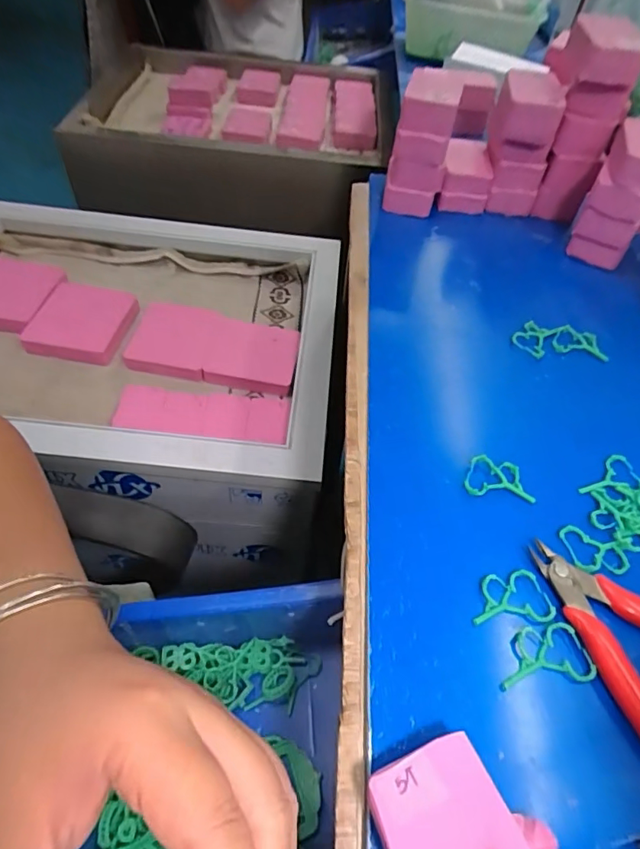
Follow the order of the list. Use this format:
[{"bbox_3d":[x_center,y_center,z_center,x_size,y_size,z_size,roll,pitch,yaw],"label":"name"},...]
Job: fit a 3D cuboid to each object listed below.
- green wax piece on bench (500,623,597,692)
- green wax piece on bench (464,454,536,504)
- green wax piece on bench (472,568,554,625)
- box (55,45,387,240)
[{"bbox_3d":[0.104,0.108,0.235,0.045,0.004,0.025,-3,52,-7],"label":"green wax piece on bench"},{"bbox_3d":[0.105,0.031,0.293,0.039,0.009,0.024,7,52,1],"label":"green wax piece on bench"},{"bbox_3d":[0.095,0.086,0.250,0.041,0.004,0.025,-3,52,-7],"label":"green wax piece on bench"},{"bbox_3d":[-0.151,-0.507,0.870,0.491,0.131,0.376,5,52,-2],"label":"box"}]

